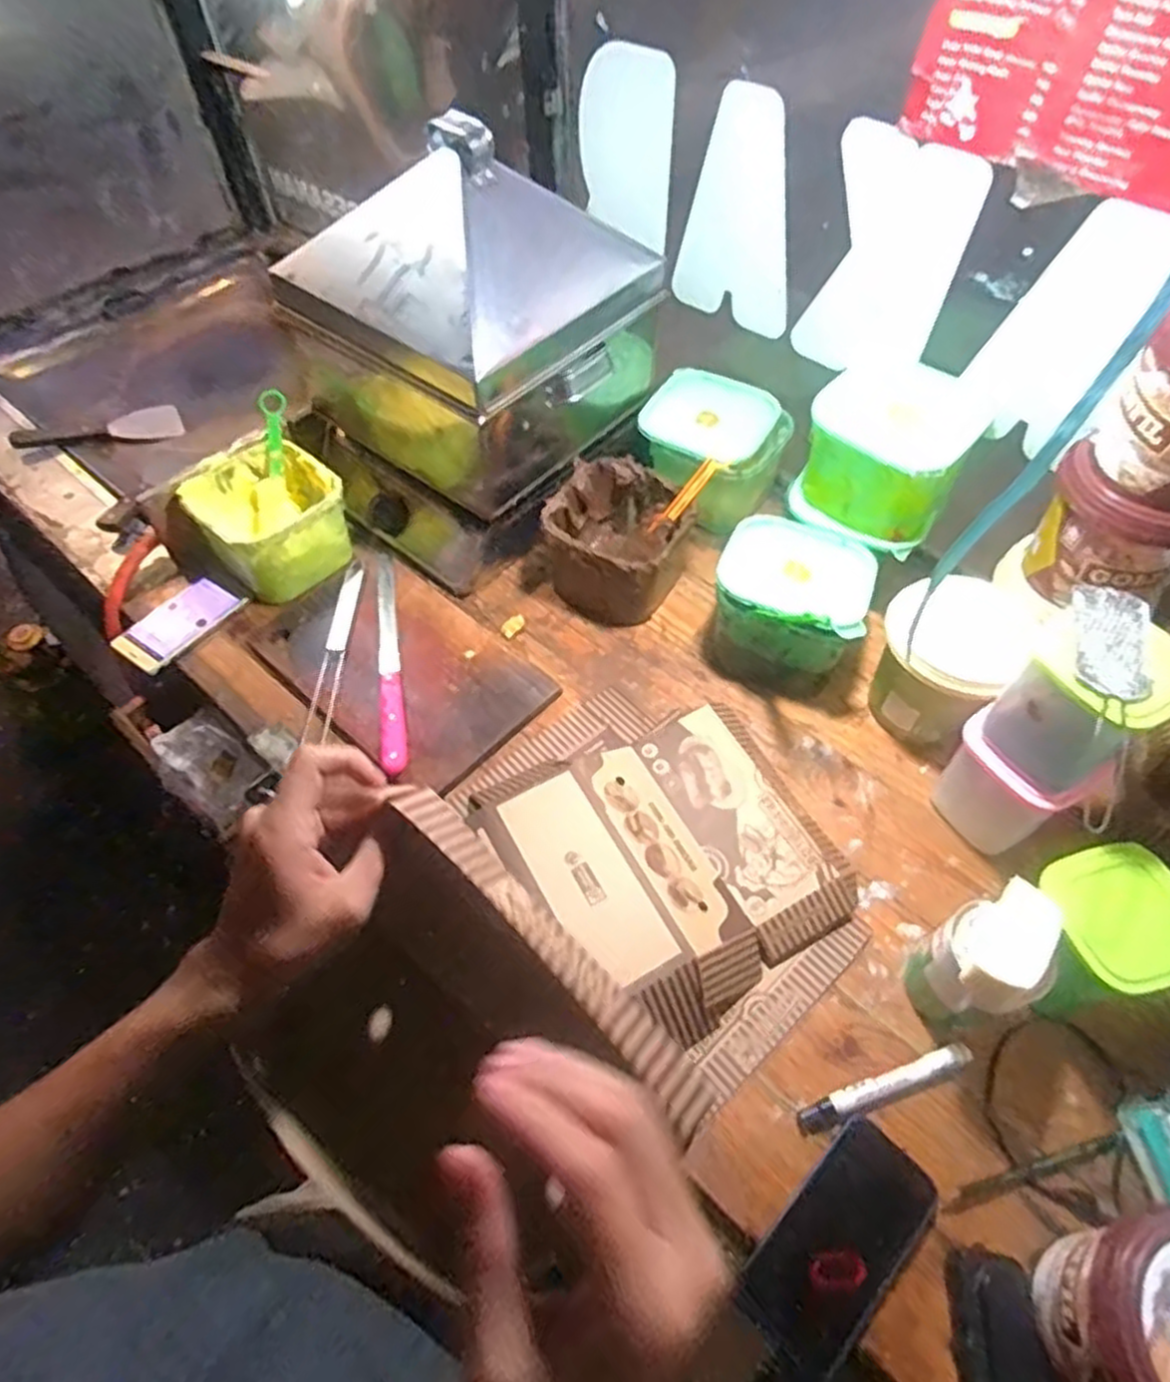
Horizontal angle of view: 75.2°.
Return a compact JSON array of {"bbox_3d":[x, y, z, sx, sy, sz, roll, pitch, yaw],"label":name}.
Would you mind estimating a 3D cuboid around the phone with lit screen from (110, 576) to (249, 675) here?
[{"bbox_3d":[-0.450,-0.077,0.844,0.070,0.013,0.129,31,61,19],"label":"phone with lit screen"}]

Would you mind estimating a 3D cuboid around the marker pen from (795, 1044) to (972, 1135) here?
[{"bbox_3d":[0.230,0.302,0.582,0.146,0.017,0.019,-17,58,-11],"label":"marker pen"}]

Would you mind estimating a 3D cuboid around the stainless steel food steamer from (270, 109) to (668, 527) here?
[{"bbox_3d":[-0.129,-0.408,0.856,0.342,0.333,0.302,31,61,19],"label":"stainless steel food steamer"}]

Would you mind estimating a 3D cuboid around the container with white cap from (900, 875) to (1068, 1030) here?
[{"bbox_3d":[0.300,0.203,0.576,0.088,0.130,0.069,-29,61,-18],"label":"container with white cap"}]

